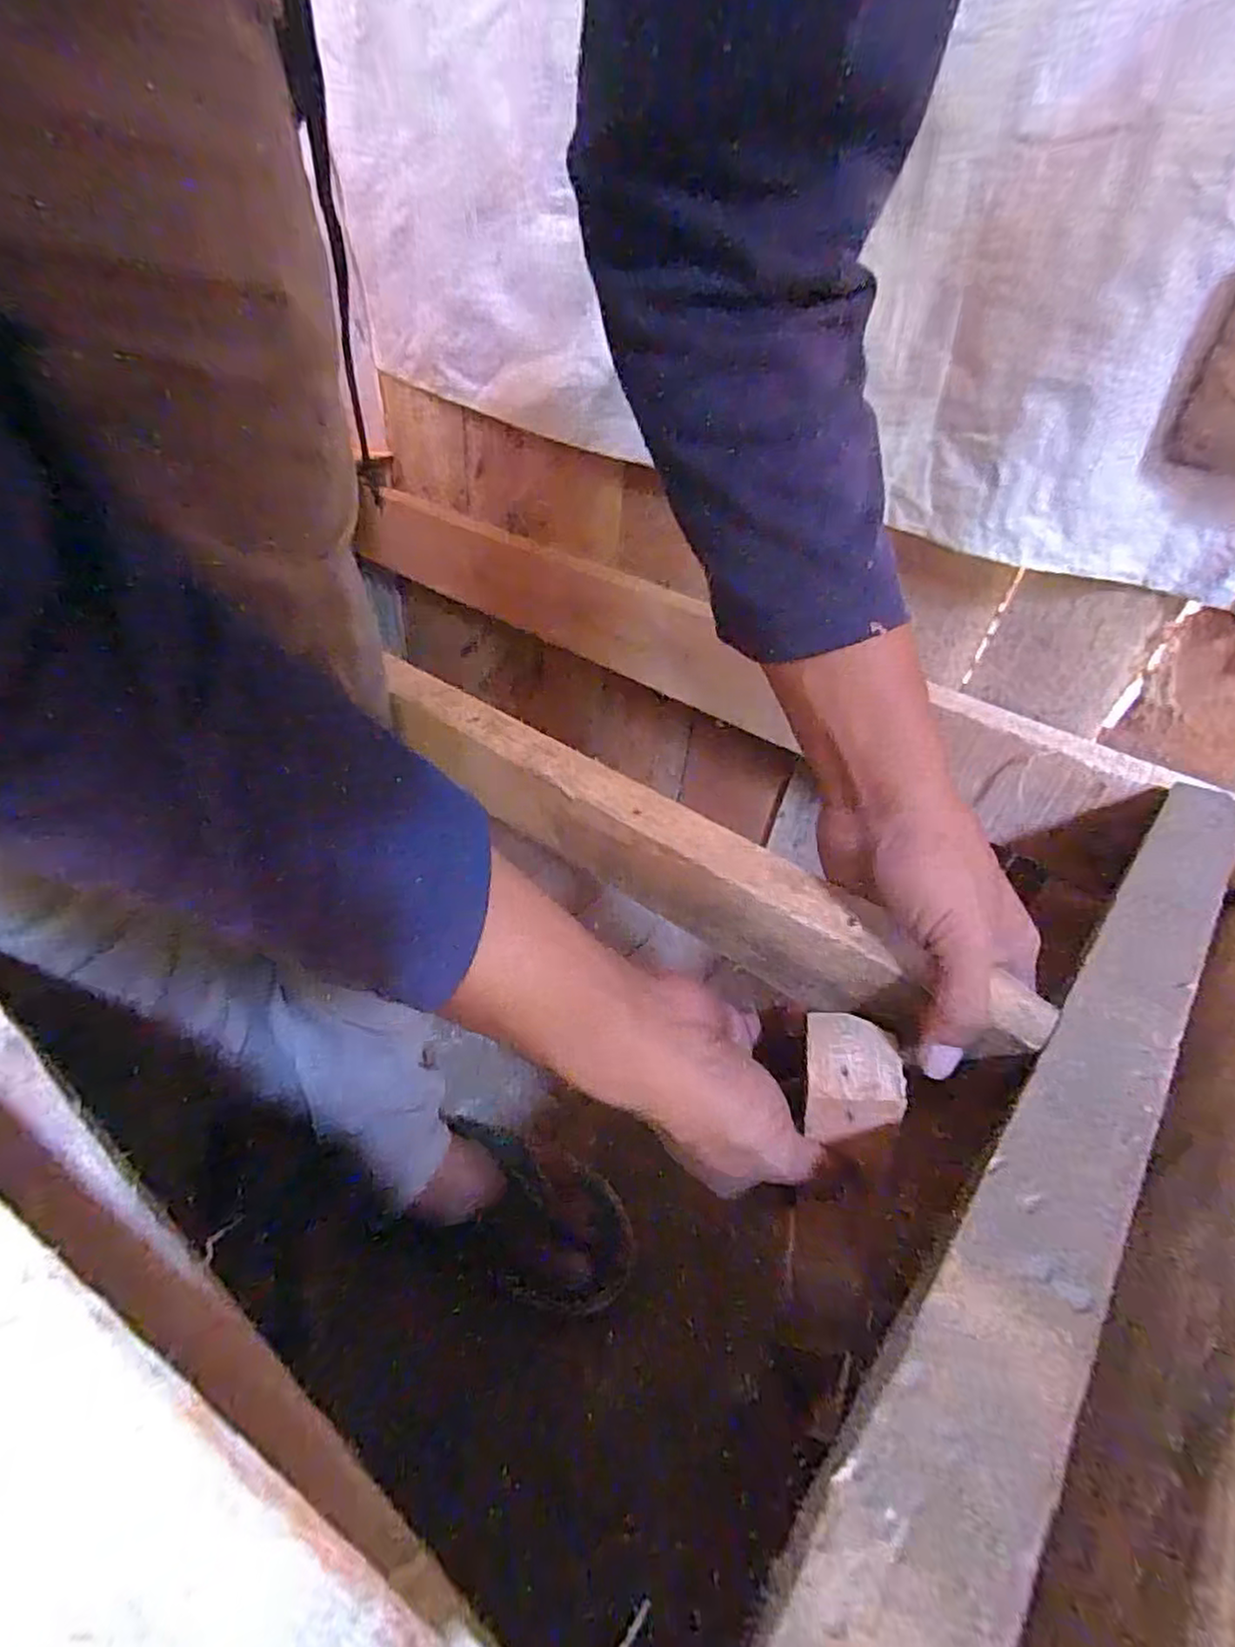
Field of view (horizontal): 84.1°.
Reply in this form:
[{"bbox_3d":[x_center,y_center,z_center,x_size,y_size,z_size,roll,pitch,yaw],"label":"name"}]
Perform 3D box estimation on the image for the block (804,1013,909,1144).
[{"bbox_3d":[0.095,0.103,0.282,0.035,0.024,0.046,6,36,5],"label":"block"}]

